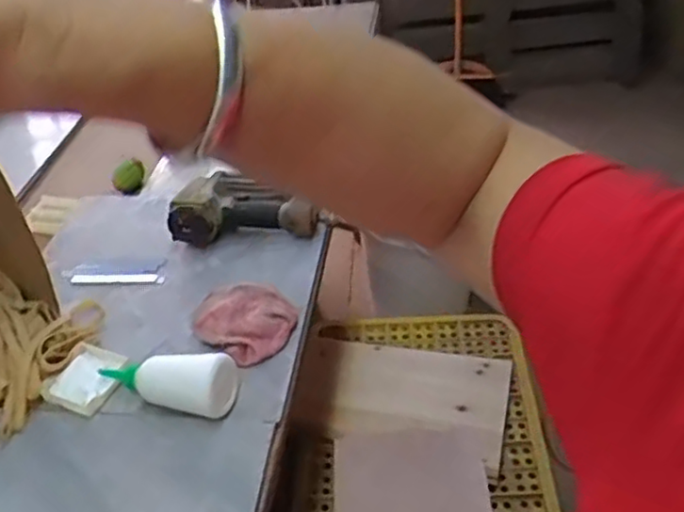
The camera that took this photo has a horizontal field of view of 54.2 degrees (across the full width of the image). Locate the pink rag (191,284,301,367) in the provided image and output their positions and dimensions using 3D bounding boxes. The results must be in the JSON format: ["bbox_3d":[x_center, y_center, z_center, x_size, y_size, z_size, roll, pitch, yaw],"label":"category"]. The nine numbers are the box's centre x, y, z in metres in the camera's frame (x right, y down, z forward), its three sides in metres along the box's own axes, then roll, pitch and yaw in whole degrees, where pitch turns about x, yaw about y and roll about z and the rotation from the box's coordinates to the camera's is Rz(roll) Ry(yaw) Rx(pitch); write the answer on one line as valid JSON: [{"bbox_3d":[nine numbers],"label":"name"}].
[{"bbox_3d":[-0.114,0.074,0.795,0.109,0.030,0.104,26,49,31],"label":"pink rag"}]

